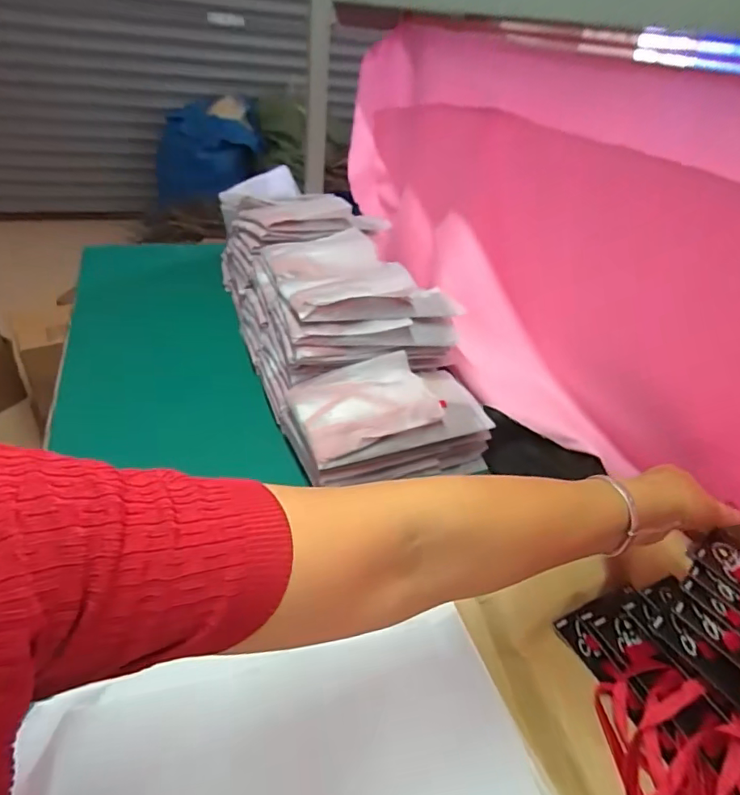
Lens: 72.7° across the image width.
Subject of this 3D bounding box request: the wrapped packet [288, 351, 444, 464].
[{"bbox_3d":[-0.008,0.003,0.560,0.146,0.014,0.113,-18,48,-17],"label":"wrapped packet"}]

